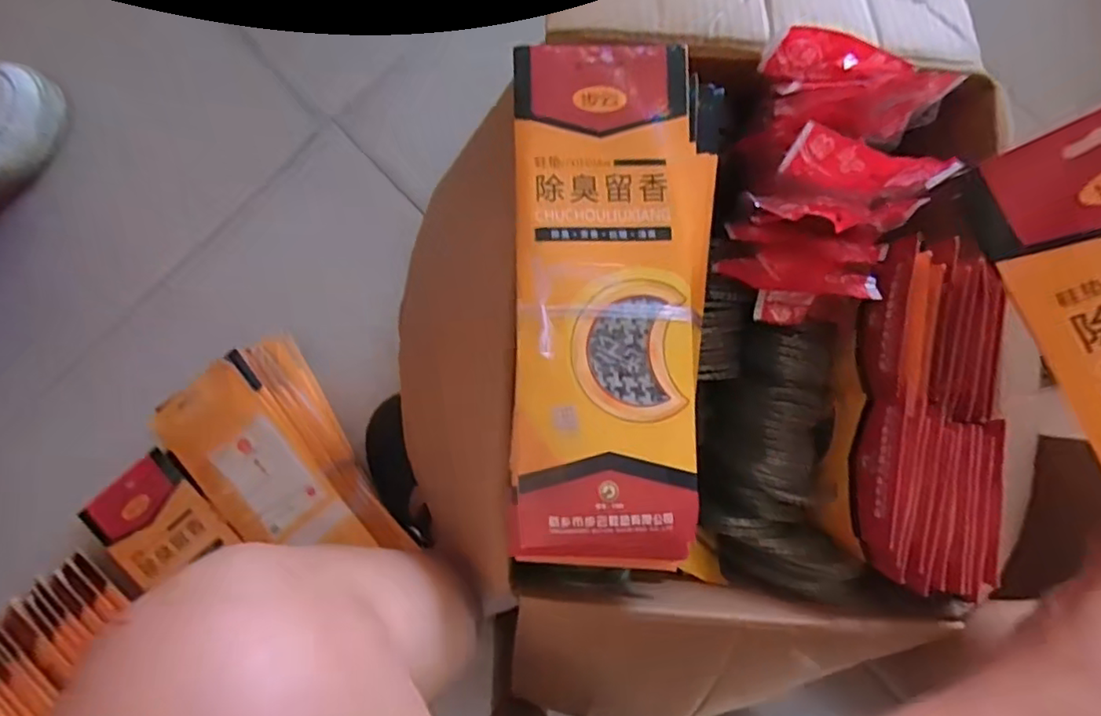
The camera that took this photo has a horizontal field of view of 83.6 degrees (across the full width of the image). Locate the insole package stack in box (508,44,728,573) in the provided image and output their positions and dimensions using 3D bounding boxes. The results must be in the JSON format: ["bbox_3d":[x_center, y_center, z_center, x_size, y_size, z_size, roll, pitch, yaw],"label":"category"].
[{"bbox_3d":[0.039,-0.033,0.374,0.124,0.038,0.305,2,88,-2],"label":"insole package stack in box"}]

